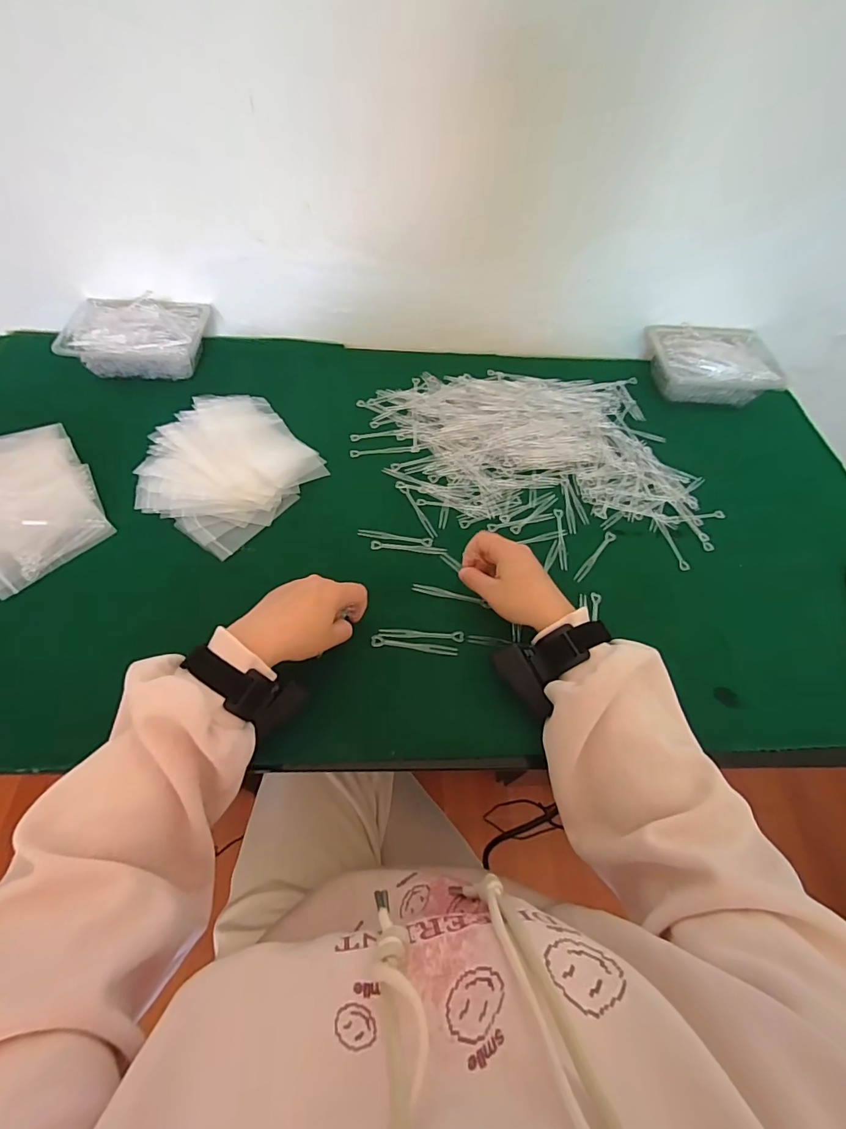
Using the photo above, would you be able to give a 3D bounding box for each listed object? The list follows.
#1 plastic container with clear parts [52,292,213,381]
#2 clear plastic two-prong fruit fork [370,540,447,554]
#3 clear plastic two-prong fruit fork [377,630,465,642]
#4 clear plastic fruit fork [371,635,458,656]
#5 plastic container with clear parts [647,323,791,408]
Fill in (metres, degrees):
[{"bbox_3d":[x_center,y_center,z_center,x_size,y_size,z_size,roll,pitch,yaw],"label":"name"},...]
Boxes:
[{"bbox_3d":[-0.395,-0.317,0.659,0.177,0.057,0.112,0,58,-5],"label":"plastic container with clear parts"},{"bbox_3d":[-0.017,-0.019,0.545,0.087,0.004,0.010,4,57,-2],"label":"clear plastic two-prong fruit fork"},{"bbox_3d":[-0.002,0.073,0.487,0.088,0.004,0.011,3,58,-3],"label":"clear plastic two-prong fruit fork"},{"bbox_3d":[-0.009,0.083,0.480,0.088,0.006,0.012,6,57,0],"label":"clear plastic fruit fork"},{"bbox_3d":[0.430,-0.302,0.707,0.177,0.060,0.124,5,57,-2],"label":"plastic container with clear parts"}]

